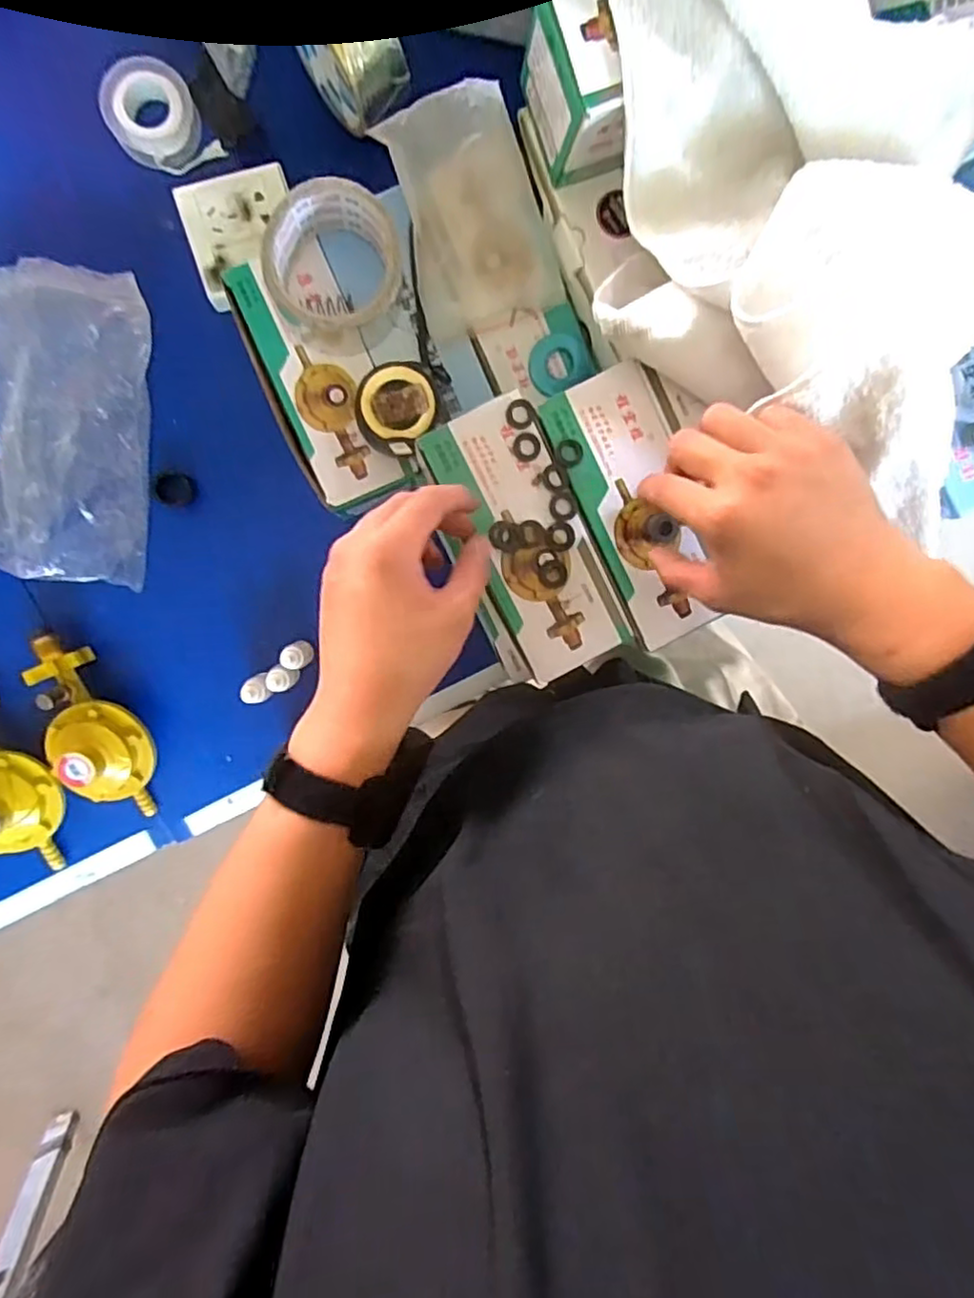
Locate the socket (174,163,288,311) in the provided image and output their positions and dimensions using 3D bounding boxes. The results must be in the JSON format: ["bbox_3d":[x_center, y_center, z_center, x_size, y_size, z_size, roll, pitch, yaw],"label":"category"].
[{"bbox_3d":[-0.189,-0.322,0.517,0.084,0.027,0.090,-18,97,-4],"label":"socket"}]

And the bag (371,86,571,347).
[{"bbox_3d":[-0.013,-0.300,0.455,0.095,0.020,0.137,-17,118,11],"label":"bag"}]

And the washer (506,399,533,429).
[{"bbox_3d":[0.021,-0.148,0.412,0.017,0.004,0.017,-1,96,-6],"label":"washer"}]

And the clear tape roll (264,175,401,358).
[{"bbox_3d":[-0.103,-0.255,0.443,0.084,0.051,0.091,-1,96,-6],"label":"clear tape roll"}]

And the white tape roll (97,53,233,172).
[{"bbox_3d":[-0.257,-0.411,0.507,0.064,0.021,0.079,-36,98,-1],"label":"white tape roll"}]

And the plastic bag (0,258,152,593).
[{"bbox_3d":[-0.333,-0.171,0.512,0.129,0.049,0.233,7,95,-6],"label":"plastic bag"}]

